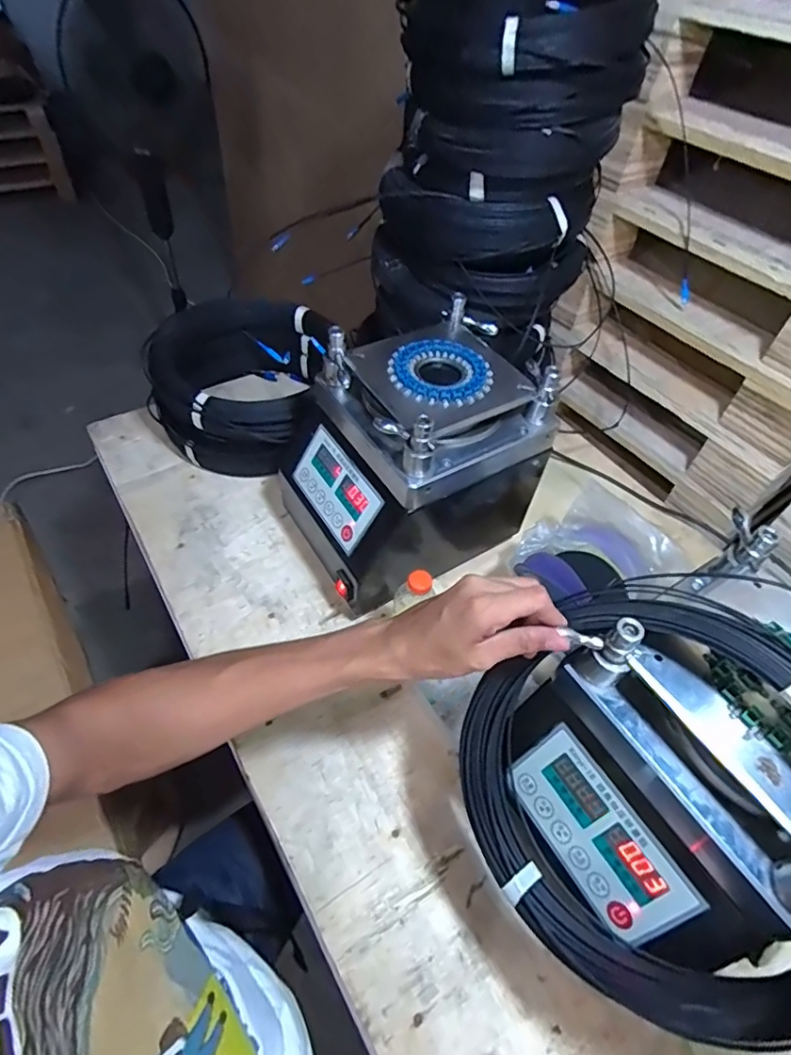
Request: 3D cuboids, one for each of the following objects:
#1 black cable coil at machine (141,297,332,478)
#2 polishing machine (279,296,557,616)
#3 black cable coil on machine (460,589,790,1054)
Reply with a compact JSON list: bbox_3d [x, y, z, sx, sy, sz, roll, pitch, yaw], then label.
[{"bbox_3d":[-0.276,-0.238,0.879,0.279,0.166,0.297,1,51,-3],"label":"black cable coil at machine"},{"bbox_3d":[0.022,-0.081,0.696,0.280,0.277,0.211,-22,56,-20],"label":"polishing machine"},{"bbox_3d":[0.186,0.193,0.393,0.285,0.057,0.288,-15,74,35],"label":"black cable coil on machine"}]

